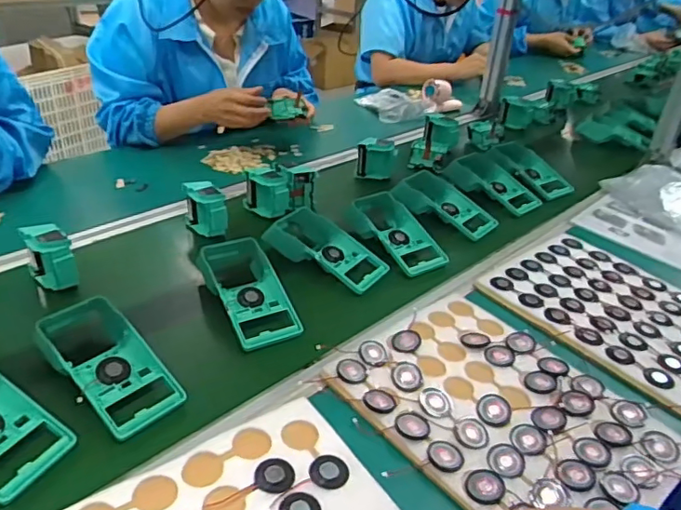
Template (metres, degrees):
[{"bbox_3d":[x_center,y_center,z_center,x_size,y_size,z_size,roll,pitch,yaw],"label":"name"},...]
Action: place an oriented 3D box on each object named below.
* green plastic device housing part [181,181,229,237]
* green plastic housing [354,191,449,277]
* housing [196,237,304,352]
[{"bbox_3d":[-0.214,-0.072,0.871,0.046,0.071,0.073,-18,41,-30],"label":"green plastic device housing part"},{"bbox_3d":[0.095,-0.038,0.884,0.096,0.039,0.184,-15,39,-27],"label":"green plastic housing"},{"bbox_3d":[-0.126,0.049,0.730,0.100,0.054,0.190,-13,39,-25],"label":"housing"}]

